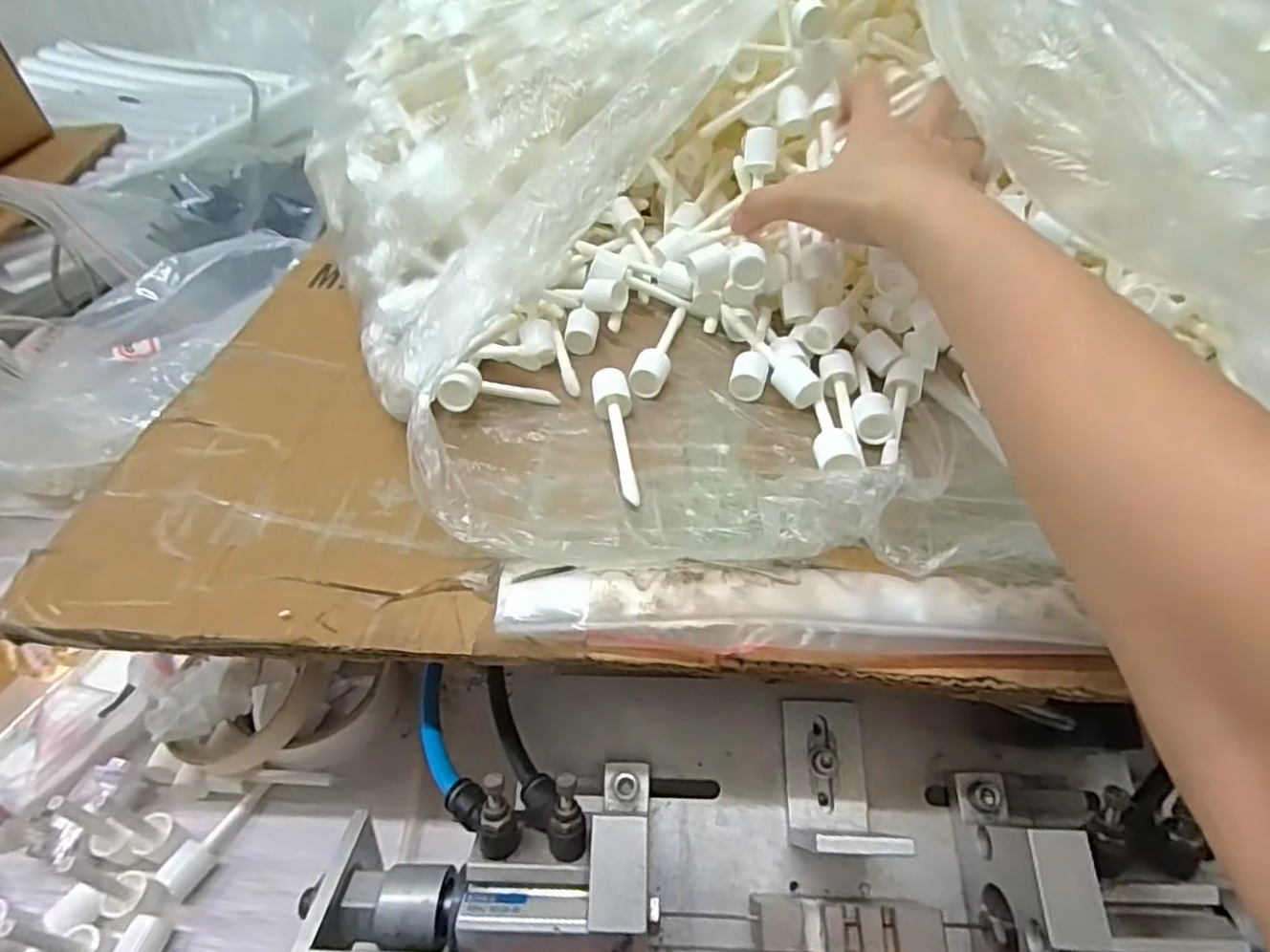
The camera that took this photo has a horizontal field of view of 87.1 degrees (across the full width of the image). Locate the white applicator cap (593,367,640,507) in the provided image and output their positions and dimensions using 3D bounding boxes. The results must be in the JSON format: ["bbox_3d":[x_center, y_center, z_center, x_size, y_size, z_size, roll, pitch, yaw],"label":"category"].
[{"bbox_3d":[-0.009,-0.021,0.320,0.018,0.014,0.081,-5,47,-3],"label":"white applicator cap"}]

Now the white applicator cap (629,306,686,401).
[{"bbox_3d":[0.017,-0.073,0.373,0.017,0.018,0.083,12,48,13],"label":"white applicator cap"}]

